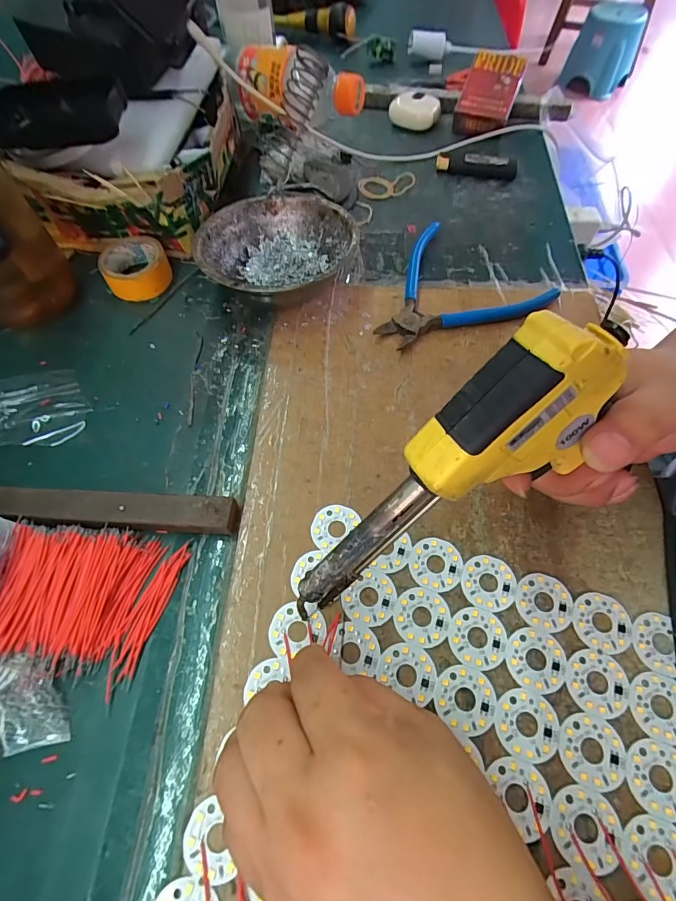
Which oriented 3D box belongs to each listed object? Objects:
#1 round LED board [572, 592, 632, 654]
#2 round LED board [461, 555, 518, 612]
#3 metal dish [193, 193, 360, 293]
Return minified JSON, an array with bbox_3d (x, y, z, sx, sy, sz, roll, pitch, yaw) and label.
[{"bbox_3d":[0.144,0.093,0.234,0.029,0.004,0.030,-1,62,2],"label":"round LED board"},{"bbox_3d":[0.086,0.074,0.245,0.030,0.004,0.030,-1,62,2],"label":"round LED board"},{"bbox_3d":[-0.049,-0.160,0.357,0.126,0.044,0.118,-36,66,-16],"label":"metal dish"}]

